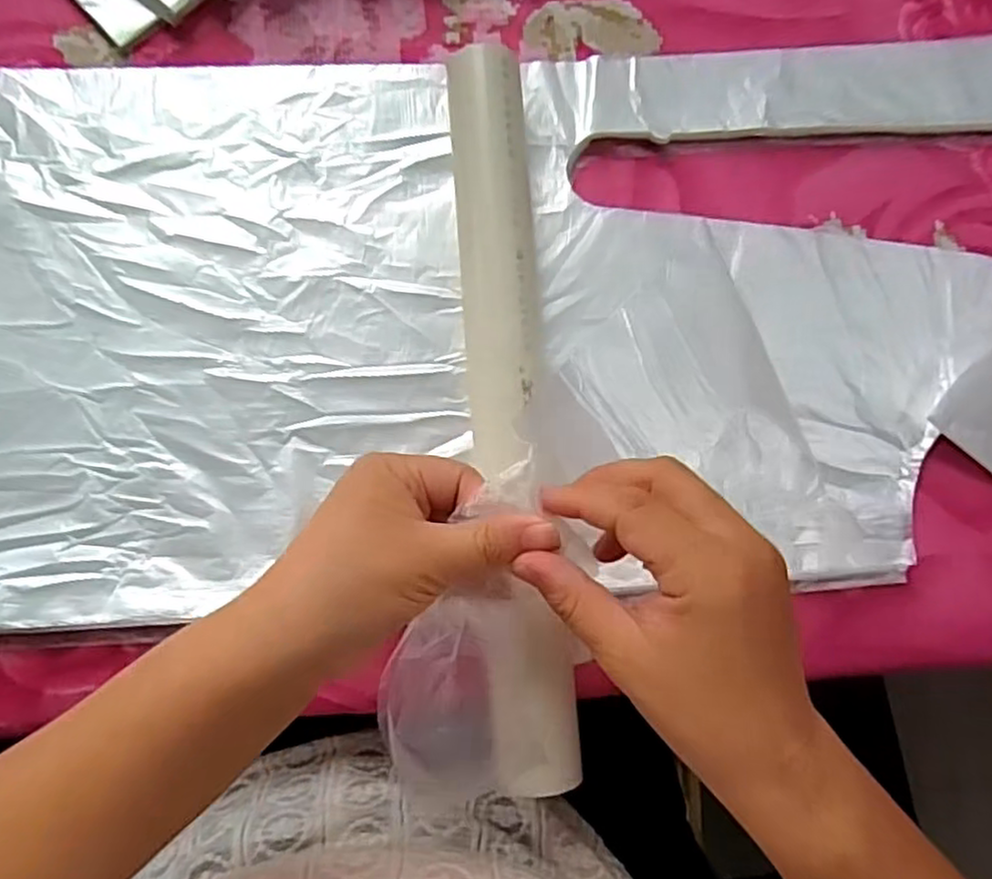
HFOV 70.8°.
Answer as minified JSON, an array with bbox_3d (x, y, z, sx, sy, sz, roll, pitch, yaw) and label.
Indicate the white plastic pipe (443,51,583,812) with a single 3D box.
[{"bbox_3d":[0.008,-0.021,0.332,0.038,0.029,0.355,-4,82,-4],"label":"white plastic pipe"}]

